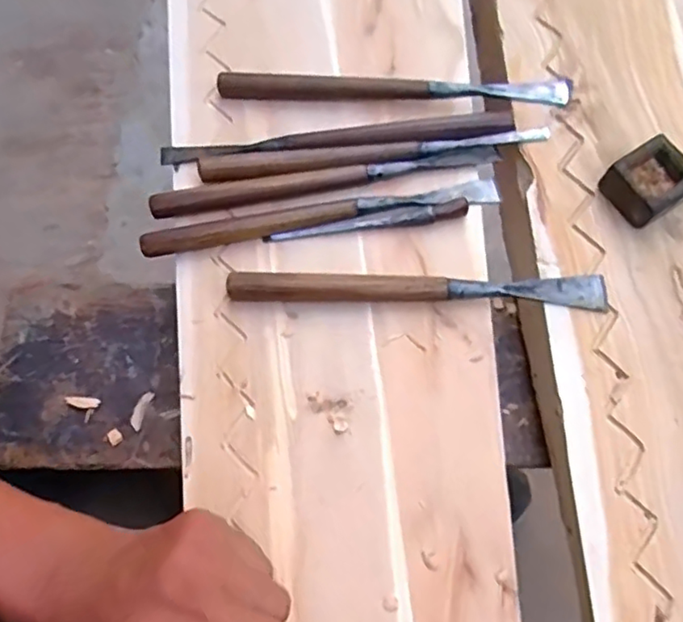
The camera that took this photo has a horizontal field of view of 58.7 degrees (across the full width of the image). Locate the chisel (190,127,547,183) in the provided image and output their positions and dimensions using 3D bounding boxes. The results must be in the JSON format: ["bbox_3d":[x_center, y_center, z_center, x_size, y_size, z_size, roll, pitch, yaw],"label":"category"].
[{"bbox_3d":[0.024,-0.115,0.436,0.247,0.014,0.020,-8,72,0],"label":"chisel"}]

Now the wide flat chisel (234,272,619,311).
[{"bbox_3d":[0.051,-0.015,0.403,0.246,0.018,0.022,0,72,2],"label":"wide flat chisel"}]

